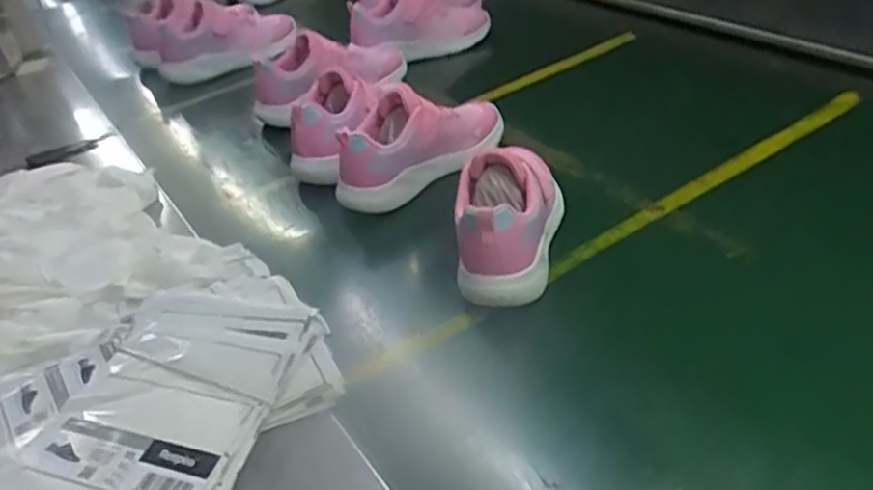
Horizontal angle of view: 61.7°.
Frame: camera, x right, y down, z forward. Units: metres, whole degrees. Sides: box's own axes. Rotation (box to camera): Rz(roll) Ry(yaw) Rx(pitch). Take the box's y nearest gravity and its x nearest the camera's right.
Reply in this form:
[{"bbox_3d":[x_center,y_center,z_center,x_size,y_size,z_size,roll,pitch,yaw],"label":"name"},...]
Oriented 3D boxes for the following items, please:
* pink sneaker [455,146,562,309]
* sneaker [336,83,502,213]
[{"bbox_3d":[0.067,-0.038,0.672,0.085,0.095,0.175,1,37,10],"label":"pink sneaker"},{"bbox_3d":[-0.015,-0.125,0.823,0.080,0.102,0.216,26,47,37],"label":"sneaker"}]

